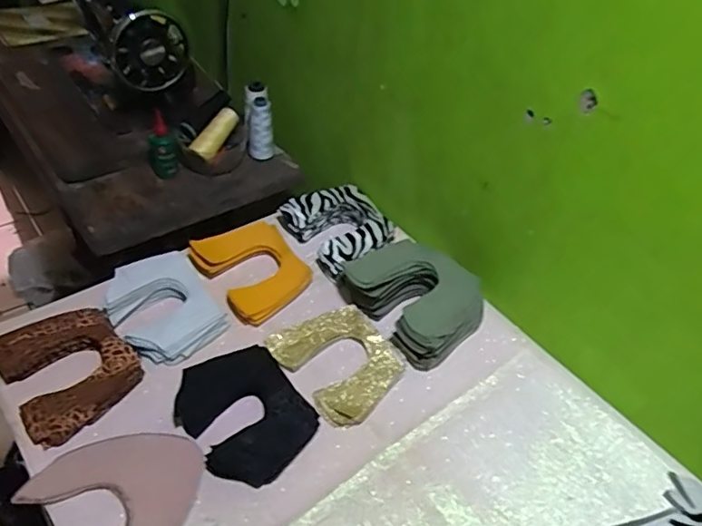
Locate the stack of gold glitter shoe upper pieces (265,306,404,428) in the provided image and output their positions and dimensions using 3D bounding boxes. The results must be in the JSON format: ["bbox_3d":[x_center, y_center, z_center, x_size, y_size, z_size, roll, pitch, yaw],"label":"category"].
[{"bbox_3d":[-0.010,0.124,0.732,0.137,0.014,0.153,-27,54,-30],"label":"stack of gold glitter shoe upper pieces"}]

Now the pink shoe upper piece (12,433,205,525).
[{"bbox_3d":[-0.231,0.243,0.590,0.160,0.009,0.162,-30,55,-32],"label":"pink shoe upper piece"}]

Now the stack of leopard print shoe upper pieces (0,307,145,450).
[{"bbox_3d":[-0.337,0.120,0.678,0.132,0.023,0.161,-30,55,-32],"label":"stack of leopard print shoe upper pieces"}]

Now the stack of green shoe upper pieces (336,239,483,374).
[{"bbox_3d":[0.091,0.042,0.789,0.150,0.069,0.182,-26,53,-29],"label":"stack of green shoe upper pieces"}]

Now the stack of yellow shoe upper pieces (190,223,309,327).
[{"bbox_3d":[-0.142,0.007,0.821,0.129,0.042,0.158,-32,56,-33],"label":"stack of yellow shoe upper pieces"}]

